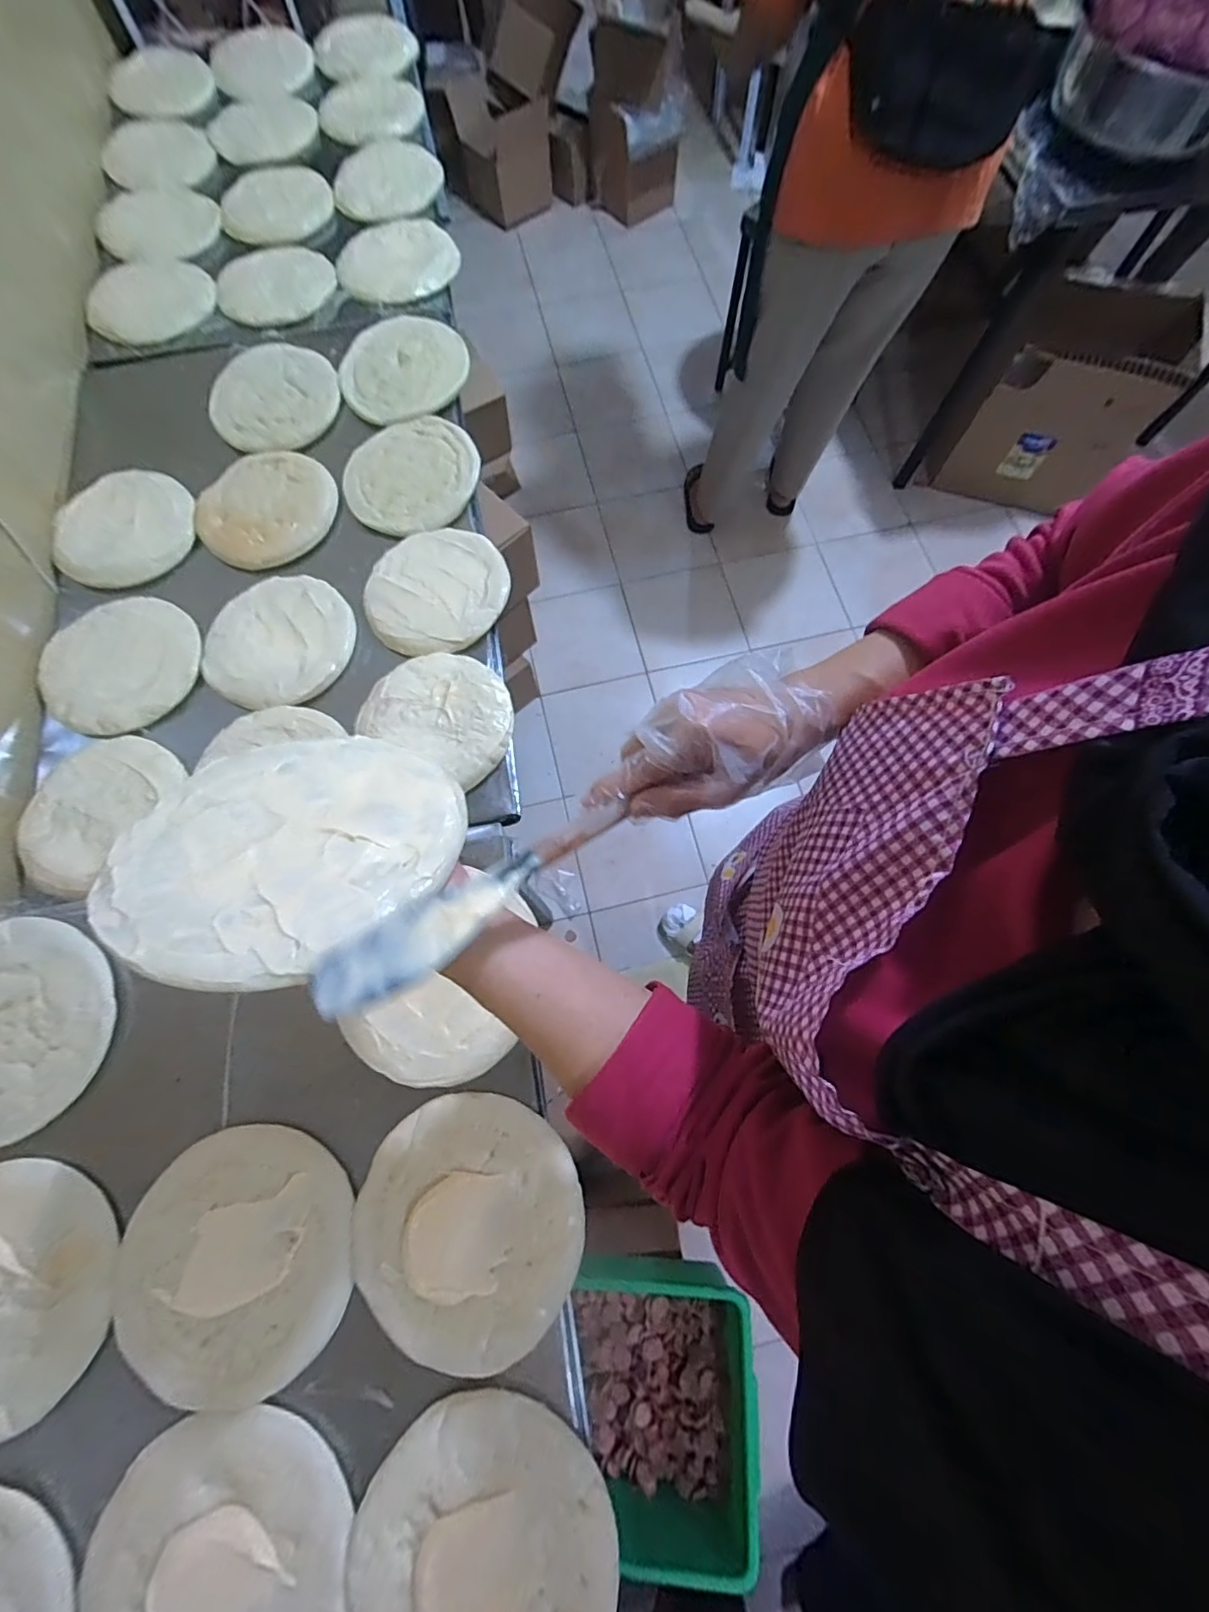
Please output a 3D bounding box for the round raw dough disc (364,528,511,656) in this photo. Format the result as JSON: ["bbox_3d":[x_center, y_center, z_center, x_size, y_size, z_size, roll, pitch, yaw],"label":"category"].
[{"bbox_3d":[-0.233,-0.305,0.759,0.190,0.013,0.194,0,73,0],"label":"round raw dough disc"}]

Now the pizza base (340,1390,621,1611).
[{"bbox_3d":[-0.094,0.572,0.411,0.196,0.020,0.185,0,73,0],"label":"pizza base"}]

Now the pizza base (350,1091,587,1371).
[{"bbox_3d":[-0.119,0.362,0.482,0.193,0.020,0.191,0,73,0],"label":"pizza base"}]

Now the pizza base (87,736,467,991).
[{"bbox_3d":[-0.188,0.019,0.336,0.190,0.008,0.186,-7,44,-12],"label":"pizza base"}]

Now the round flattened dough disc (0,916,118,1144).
[{"bbox_3d":[-0.582,0.212,0.529,0.210,0.015,0.196,0,73,0],"label":"round flattened dough disc"}]

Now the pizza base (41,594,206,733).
[{"bbox_3d":[-0.659,-0.195,0.751,0.203,0.020,0.202,0,73,0],"label":"pizza base"}]

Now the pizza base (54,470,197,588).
[{"bbox_3d":[-0.707,-0.421,0.816,0.177,0.019,0.206,14,74,4],"label":"pizza base"}]

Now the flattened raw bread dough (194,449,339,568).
[{"bbox_3d":[-0.509,-0.453,0.825,0.199,0.013,0.203,0,73,0],"label":"flattened raw bread dough"}]

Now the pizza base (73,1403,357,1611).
[{"bbox_3d":[-0.293,0.582,0.412,0.196,0.013,0.186,23,75,7],"label":"pizza base"}]

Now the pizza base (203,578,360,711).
[{"bbox_3d":[-0.441,-0.225,0.752,0.187,0.019,0.199,0,73,0],"label":"pizza base"}]

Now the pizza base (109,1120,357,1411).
[{"bbox_3d":[-0.319,0.394,0.474,0.196,0.019,0.200,0,73,0],"label":"pizza base"}]

